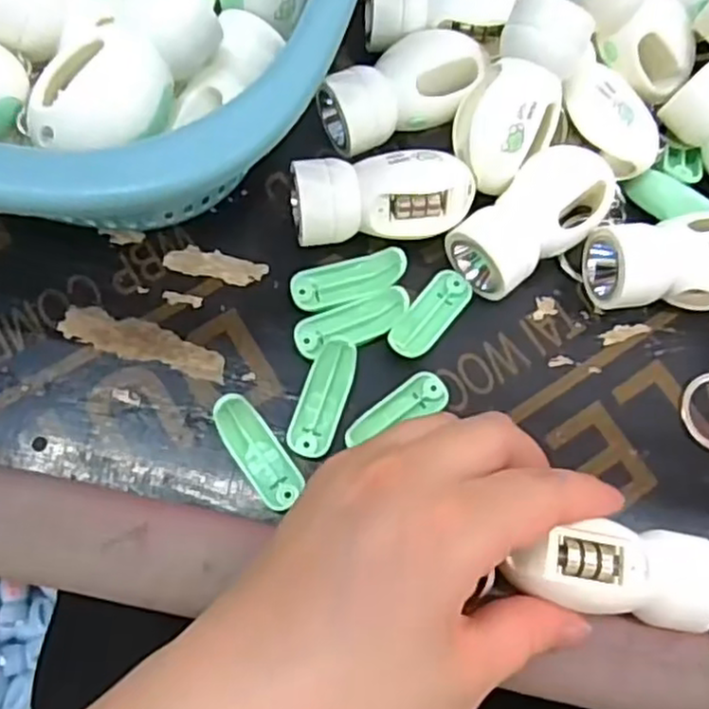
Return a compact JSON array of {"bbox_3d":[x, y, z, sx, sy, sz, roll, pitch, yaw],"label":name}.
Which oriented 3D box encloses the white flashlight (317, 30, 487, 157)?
[{"bbox_3d":[0.018,-0.097,0.270,0.063,0.028,0.030,-26,78,-12],"label":"white flashlight"}]

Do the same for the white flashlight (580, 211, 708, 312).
[{"bbox_3d":[0.115,-0.032,0.260,0.063,0.026,0.033,-12,75,-9],"label":"white flashlight"}]

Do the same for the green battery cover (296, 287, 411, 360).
[{"bbox_3d":[-0.001,-0.011,0.253,0.041,0.010,0.015,-19,76,-11],"label":"green battery cover"}]

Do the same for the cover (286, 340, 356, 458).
[{"bbox_3d":[-0.011,0.015,0.247,0.015,0.009,0.040,19,73,0],"label":"cover"}]

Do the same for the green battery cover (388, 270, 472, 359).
[{"bbox_3d":[0.028,-0.014,0.256,0.015,0.010,0.040,41,77,-4],"label":"green battery cover"}]

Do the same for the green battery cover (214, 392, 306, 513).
[{"bbox_3d":[-0.033,0.032,0.239,0.015,0.004,0.041,-34,96,-19],"label":"green battery cover"}]

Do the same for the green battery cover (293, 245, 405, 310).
[{"bbox_3d":[-0.002,-0.027,0.255,0.041,0.007,0.015,-14,75,-9],"label":"green battery cover"}]

